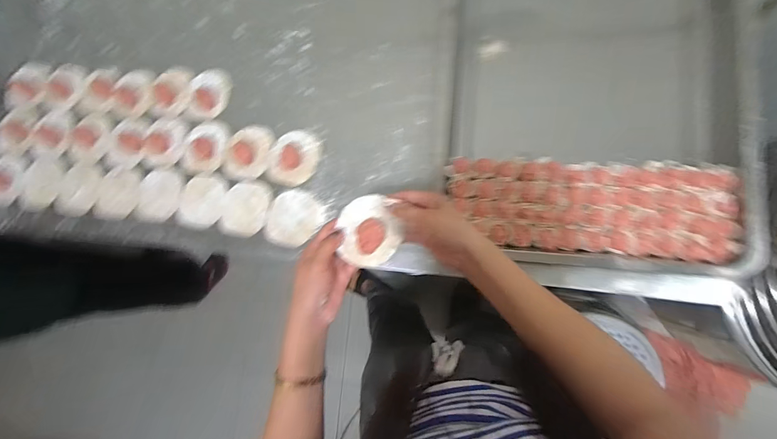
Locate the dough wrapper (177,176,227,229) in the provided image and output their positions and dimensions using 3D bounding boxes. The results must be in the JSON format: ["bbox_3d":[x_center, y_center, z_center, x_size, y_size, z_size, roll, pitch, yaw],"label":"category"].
[{"bbox_3d":[-0.312,-0.029,0.583,0.085,0.010,0.086,-2,81,14],"label":"dough wrapper"}]

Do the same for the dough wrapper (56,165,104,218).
[{"bbox_3d":[-0.560,-0.054,0.634,0.095,0.012,0.095,18,86,9],"label":"dough wrapper"}]

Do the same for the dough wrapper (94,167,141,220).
[{"bbox_3d":[-0.478,-0.045,0.615,0.085,0.010,0.091,-1,83,7],"label":"dough wrapper"}]

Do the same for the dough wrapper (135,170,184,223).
[{"bbox_3d":[-0.393,-0.039,0.598,0.082,0.004,0.088,-1,83,7],"label":"dough wrapper"}]

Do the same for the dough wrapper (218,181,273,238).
[{"bbox_3d":[-0.232,-0.018,0.567,0.075,0.004,0.093,14,85,9],"label":"dough wrapper"}]

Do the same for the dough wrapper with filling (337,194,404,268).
[{"bbox_3d":[-0.023,0.013,0.420,0.071,0.024,0.085,-5,83,6],"label":"dough wrapper with filling"}]

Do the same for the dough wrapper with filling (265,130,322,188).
[{"bbox_3d":[-0.152,-0.098,0.563,0.081,0.011,0.091,18,86,9],"label":"dough wrapper with filling"}]

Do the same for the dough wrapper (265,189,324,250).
[{"bbox_3d":[-0.153,-0.001,0.562,0.096,0.010,0.082,-45,80,0],"label":"dough wrapper"}]

